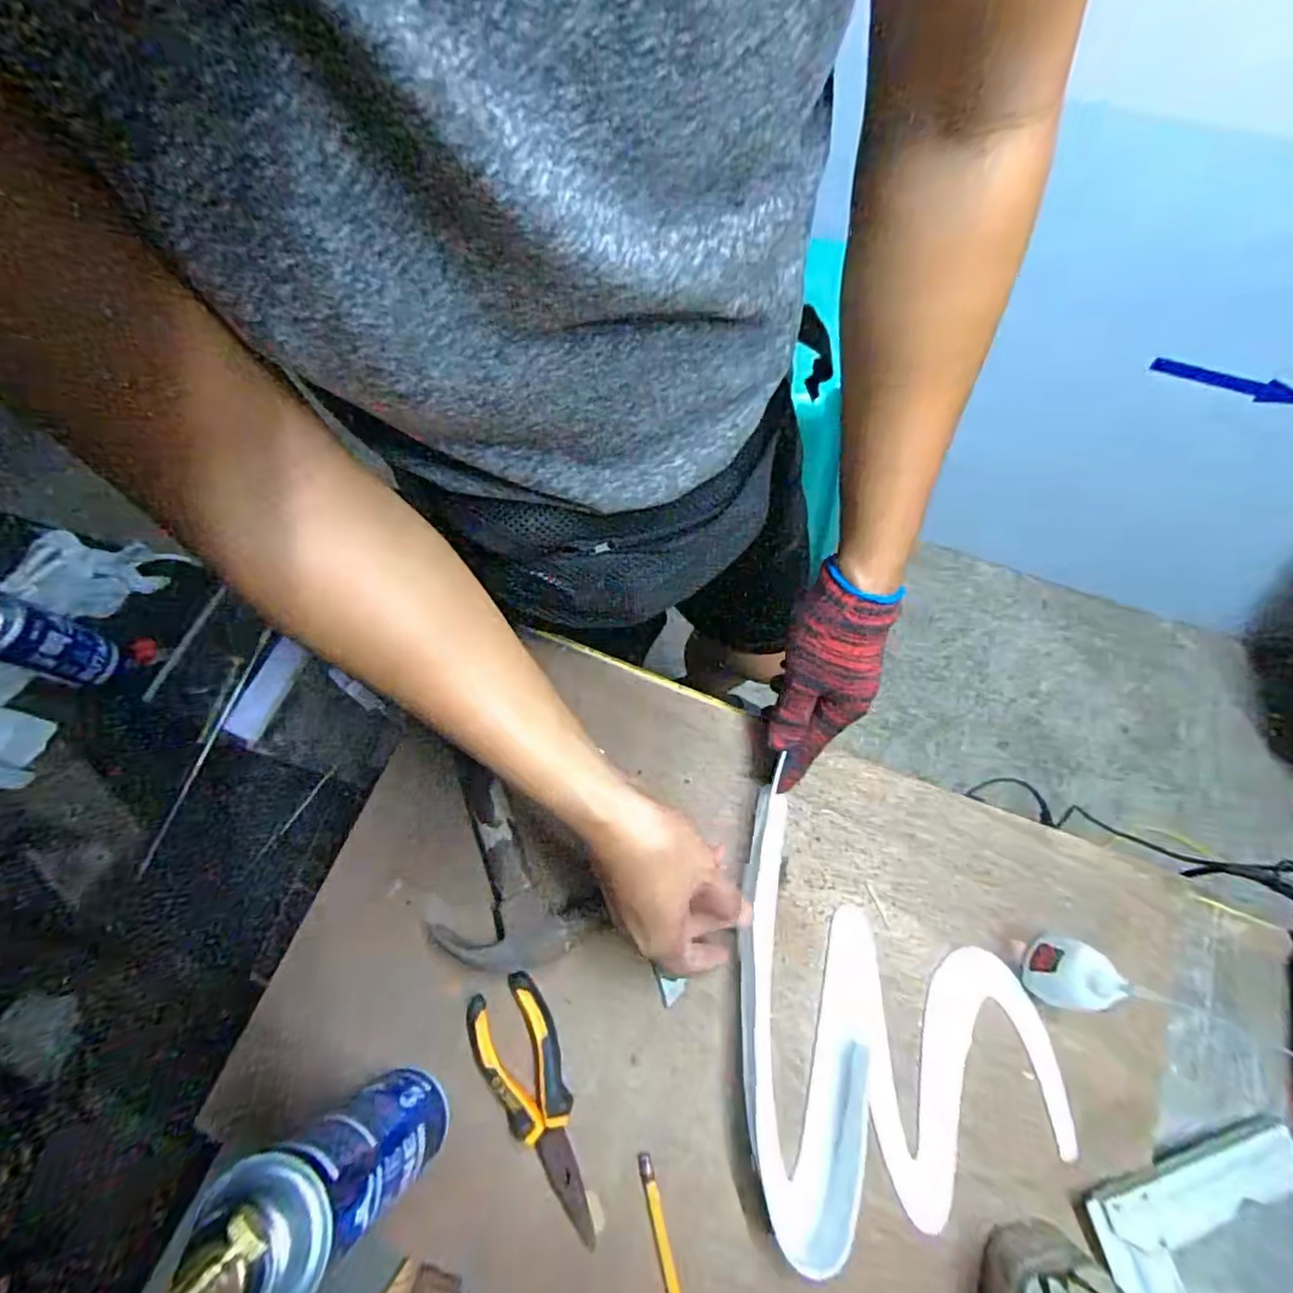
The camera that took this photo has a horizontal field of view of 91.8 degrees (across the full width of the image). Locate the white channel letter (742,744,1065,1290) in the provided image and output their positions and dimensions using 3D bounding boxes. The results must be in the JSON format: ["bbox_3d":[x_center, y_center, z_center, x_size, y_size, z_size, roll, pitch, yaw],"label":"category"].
[{"bbox_3d":[0.170,0.233,0.432,0.207,0.046,0.267,-3,70,1],"label":"white channel letter"}]

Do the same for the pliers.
[{"bbox_3d":[-0.076,0.310,0.420,0.055,0.011,0.156,-22,71,-6],"label":"pliers"}]

